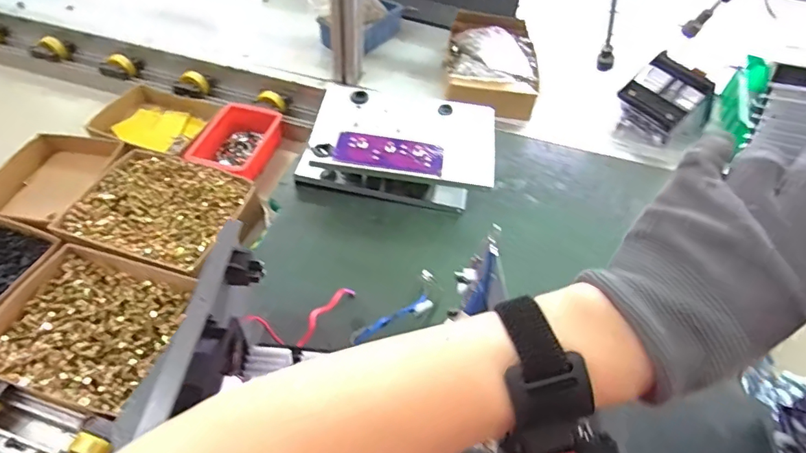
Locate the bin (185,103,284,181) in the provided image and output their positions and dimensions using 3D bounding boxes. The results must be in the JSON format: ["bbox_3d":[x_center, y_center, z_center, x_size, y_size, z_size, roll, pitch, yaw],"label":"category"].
[{"bbox_3d":[-0.268,-0.132,0.782,0.119,0.050,0.167,13,50,6],"label":"bin"}]

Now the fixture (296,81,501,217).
[{"bbox_3d":[-0.009,-0.102,0.659,0.250,0.080,0.160,7,50,2],"label":"fixture"}]

